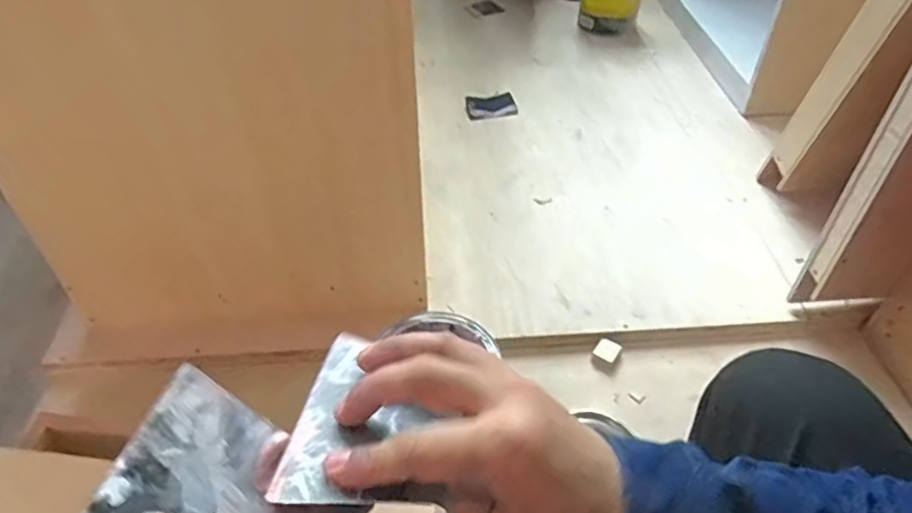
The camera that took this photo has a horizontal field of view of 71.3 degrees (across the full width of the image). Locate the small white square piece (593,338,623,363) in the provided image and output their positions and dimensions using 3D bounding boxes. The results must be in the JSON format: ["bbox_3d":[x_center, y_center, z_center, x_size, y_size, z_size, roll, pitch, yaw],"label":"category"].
[{"bbox_3d":[0.241,0.146,1.005,0.034,0.007,0.038,31,54,25],"label":"small white square piece"}]

